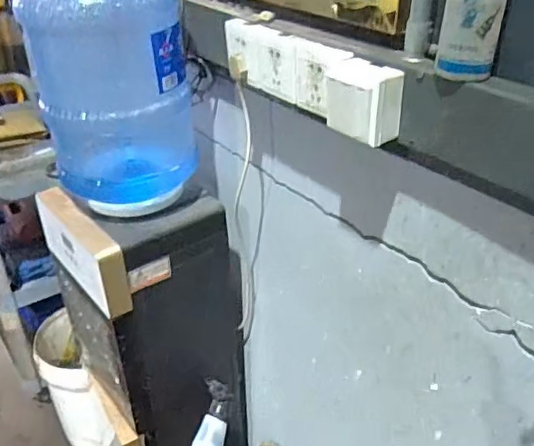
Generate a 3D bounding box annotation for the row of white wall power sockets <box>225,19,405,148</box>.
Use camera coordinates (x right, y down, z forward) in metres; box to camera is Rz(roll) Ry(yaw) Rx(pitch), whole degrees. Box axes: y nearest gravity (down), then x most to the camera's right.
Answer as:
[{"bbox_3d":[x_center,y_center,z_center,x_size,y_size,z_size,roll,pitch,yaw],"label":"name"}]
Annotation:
[{"bbox_3d":[0.046,-0.210,0.804,0.055,0.092,0.350,-18,35,-28],"label":"row of white wall power sockets"}]

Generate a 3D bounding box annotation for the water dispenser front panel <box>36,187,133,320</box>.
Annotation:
[{"bbox_3d":[-0.364,0.044,1.113,0.051,0.146,0.298,-22,37,-32],"label":"water dispenser front panel"}]

